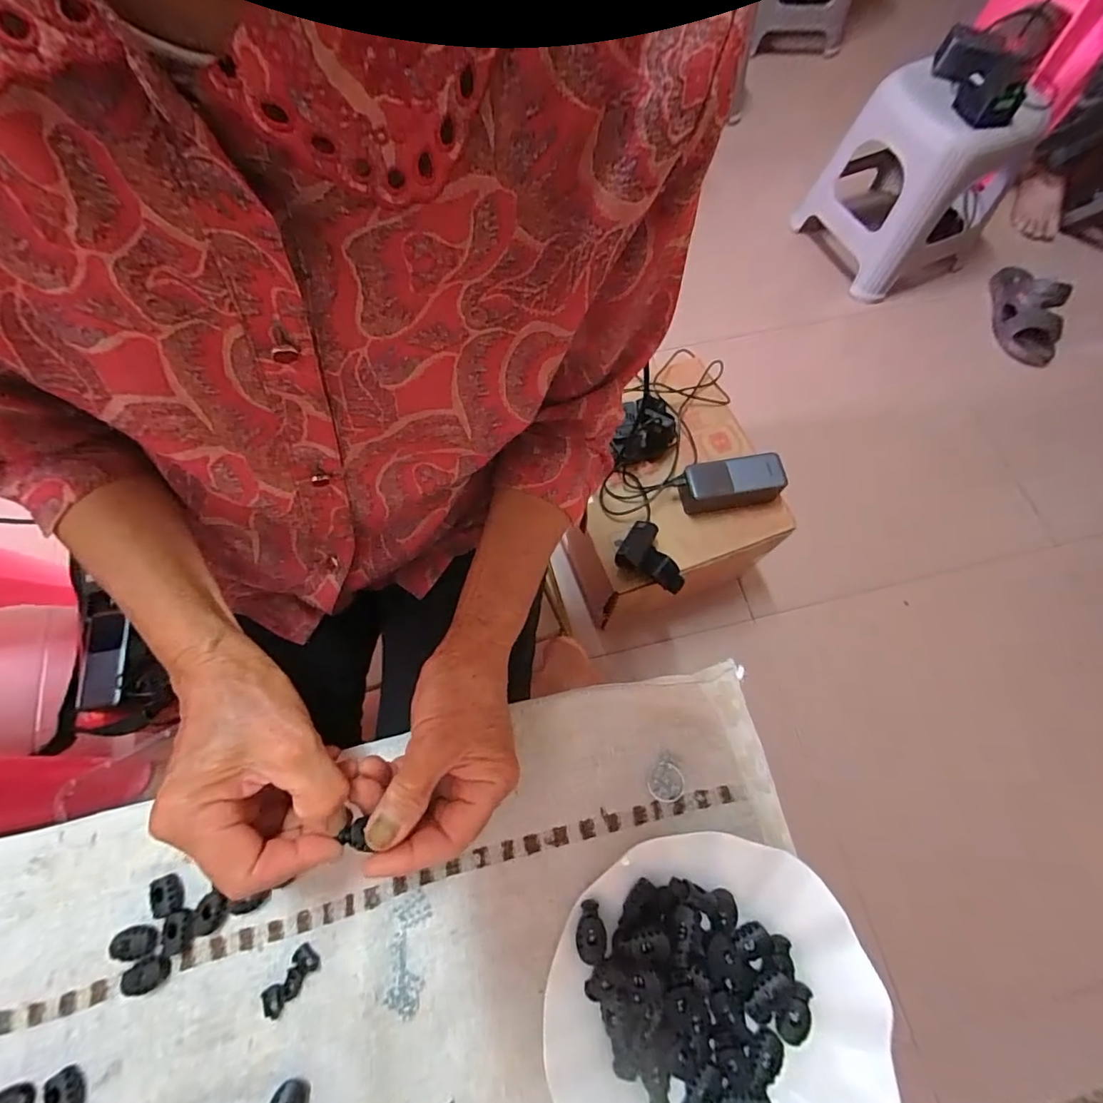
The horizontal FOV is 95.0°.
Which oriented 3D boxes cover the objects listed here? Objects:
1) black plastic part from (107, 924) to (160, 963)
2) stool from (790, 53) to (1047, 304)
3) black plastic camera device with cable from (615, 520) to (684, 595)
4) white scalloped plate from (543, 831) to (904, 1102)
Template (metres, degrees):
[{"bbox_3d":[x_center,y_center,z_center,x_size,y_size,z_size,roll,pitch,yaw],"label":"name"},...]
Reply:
[{"bbox_3d":[-0.247,0.232,0.299,0.028,0.005,0.016,-8,69,-3],"label":"black plastic part"},{"bbox_3d":[0.761,-0.773,1.053,0.296,0.364,0.284,-25,71,-9],"label":"stool"},{"bbox_3d":[0.134,0.003,0.657,0.093,0.034,0.074,17,70,7],"label":"black plastic camera device with cable"},{"bbox_3d":[0.090,0.263,0.282,0.175,0.034,0.176,0,69,0],"label":"white scalloped plate"}]

